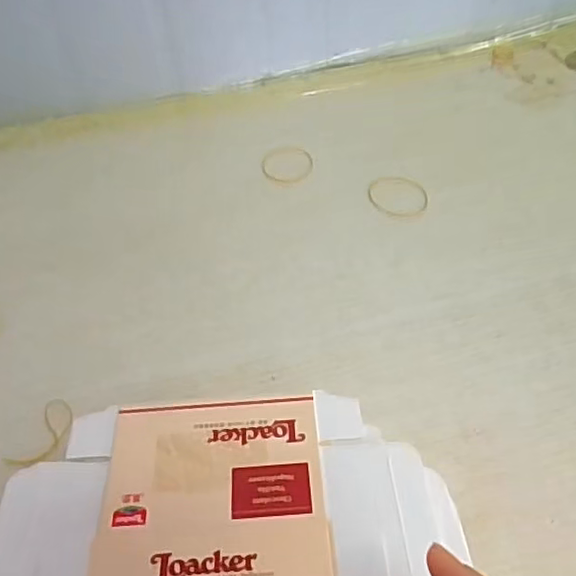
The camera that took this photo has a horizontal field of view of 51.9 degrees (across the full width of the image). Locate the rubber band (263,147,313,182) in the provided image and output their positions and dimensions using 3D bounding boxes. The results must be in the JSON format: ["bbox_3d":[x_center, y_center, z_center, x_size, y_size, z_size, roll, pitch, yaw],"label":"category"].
[{"bbox_3d":[0.000,-0.113,0.534,0.045,0.004,0.050,0,48,3],"label":"rubber band"}]

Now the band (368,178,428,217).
[{"bbox_3d":[0.093,-0.078,0.500,0.050,0.004,0.049,1,49,4],"label":"band"}]

